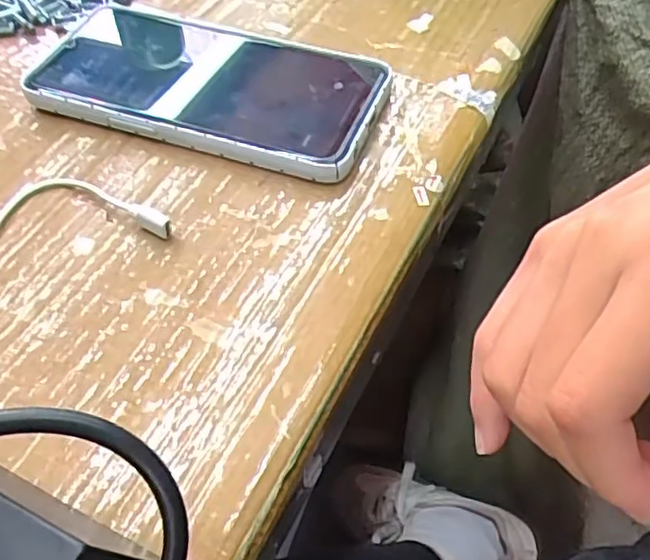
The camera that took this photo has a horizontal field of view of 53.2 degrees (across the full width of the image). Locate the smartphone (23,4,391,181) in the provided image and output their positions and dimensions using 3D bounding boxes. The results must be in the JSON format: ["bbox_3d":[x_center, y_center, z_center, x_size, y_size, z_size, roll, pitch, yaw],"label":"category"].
[{"bbox_3d":[-0.057,-0.095,0.313,0.168,0.015,0.079,16,55,14],"label":"smartphone"}]

